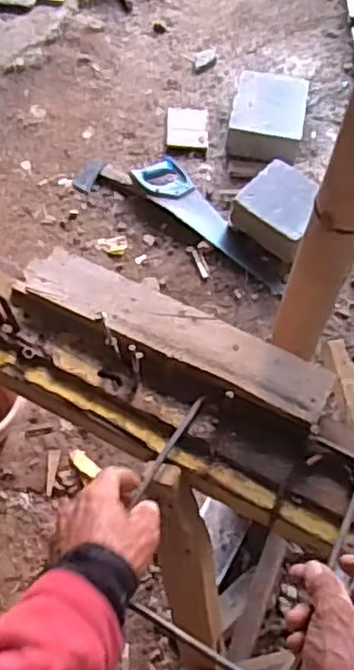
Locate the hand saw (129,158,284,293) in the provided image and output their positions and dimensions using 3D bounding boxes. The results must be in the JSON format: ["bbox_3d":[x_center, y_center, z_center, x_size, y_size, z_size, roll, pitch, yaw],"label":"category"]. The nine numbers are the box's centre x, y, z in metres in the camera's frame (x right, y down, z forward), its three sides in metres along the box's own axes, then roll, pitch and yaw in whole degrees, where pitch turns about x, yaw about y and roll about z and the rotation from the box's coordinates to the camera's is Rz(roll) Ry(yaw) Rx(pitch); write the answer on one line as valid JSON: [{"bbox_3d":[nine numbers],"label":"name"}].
[{"bbox_3d":[0.073,-0.299,1.791,0.136,0.044,0.492,-34,65,-21],"label":"hand saw"}]

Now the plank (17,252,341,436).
[{"bbox_3d":[-0.009,-0.004,0.668,0.325,0.021,0.071,25,60,13],"label":"plank"}]

